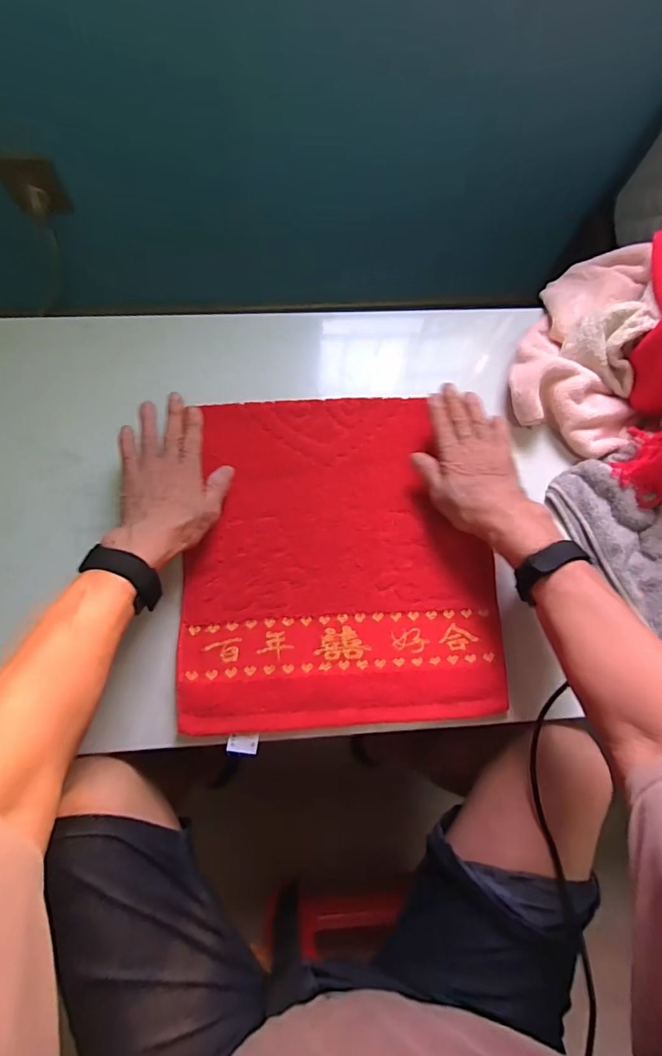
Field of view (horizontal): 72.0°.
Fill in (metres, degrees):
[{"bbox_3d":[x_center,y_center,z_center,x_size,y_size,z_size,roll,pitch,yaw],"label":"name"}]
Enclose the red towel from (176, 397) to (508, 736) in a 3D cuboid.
[{"bbox_3d":[0.008,0.024,0.490,0.319,0.014,0.350,-2,76,-2],"label":"red towel"}]

